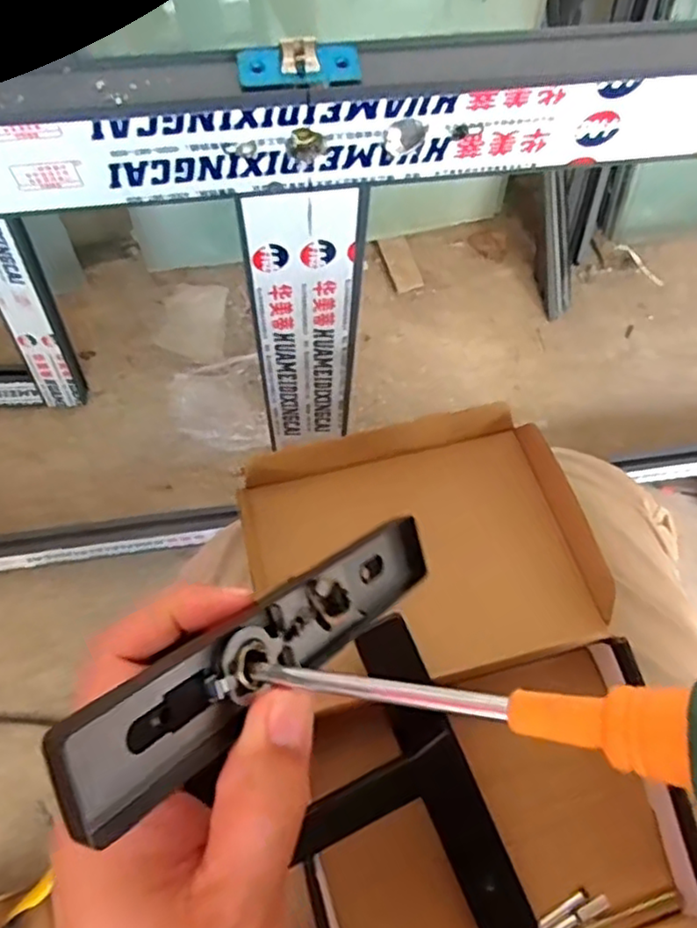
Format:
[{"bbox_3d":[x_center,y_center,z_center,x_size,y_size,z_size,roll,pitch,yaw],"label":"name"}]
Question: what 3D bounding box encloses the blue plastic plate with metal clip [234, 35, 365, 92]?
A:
[{"bbox_3d":[-0.023,-0.191,0.312,0.057,0.012,0.024,-11,69,-6],"label":"blue plastic plate with metal clip"}]

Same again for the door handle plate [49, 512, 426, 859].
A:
[{"bbox_3d":[-0.021,0.059,0.231,0.029,0.023,0.178,46,33,14],"label":"door handle plate"}]

